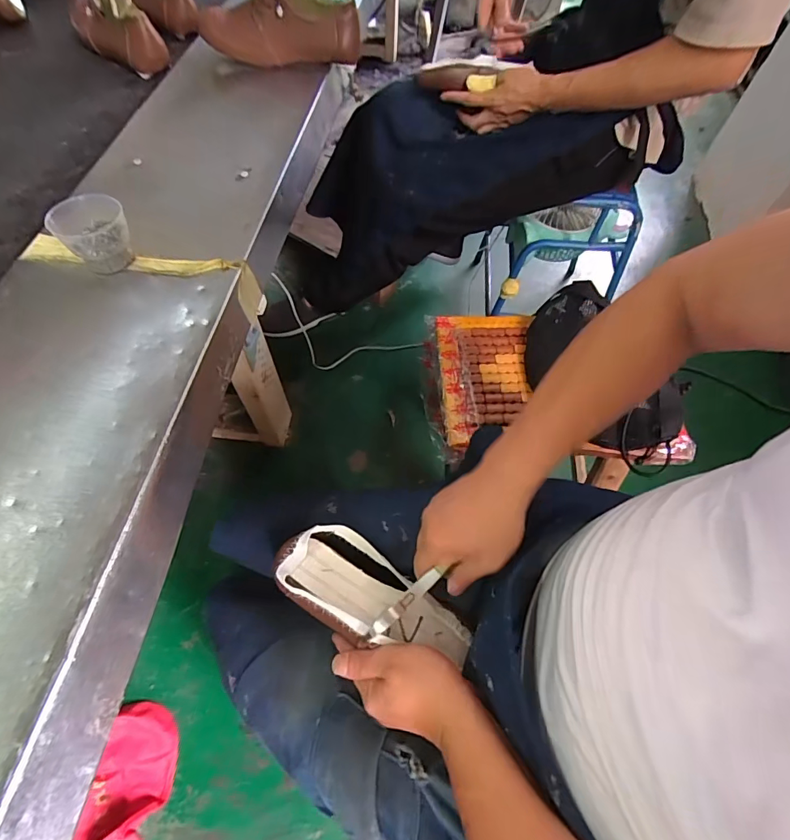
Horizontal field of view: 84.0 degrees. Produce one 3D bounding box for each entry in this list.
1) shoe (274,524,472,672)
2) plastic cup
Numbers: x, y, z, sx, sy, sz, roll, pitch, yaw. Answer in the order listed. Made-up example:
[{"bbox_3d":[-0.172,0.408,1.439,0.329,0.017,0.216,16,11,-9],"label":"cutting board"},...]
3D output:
[{"bbox_3d":[-0.016,0.167,0.413,0.200,0.050,0.089,26,64,3],"label":"shoe"},{"bbox_3d":[-0.285,-0.177,0.424,0.061,0.057,0.057,1,62,-2],"label":"plastic cup"}]

